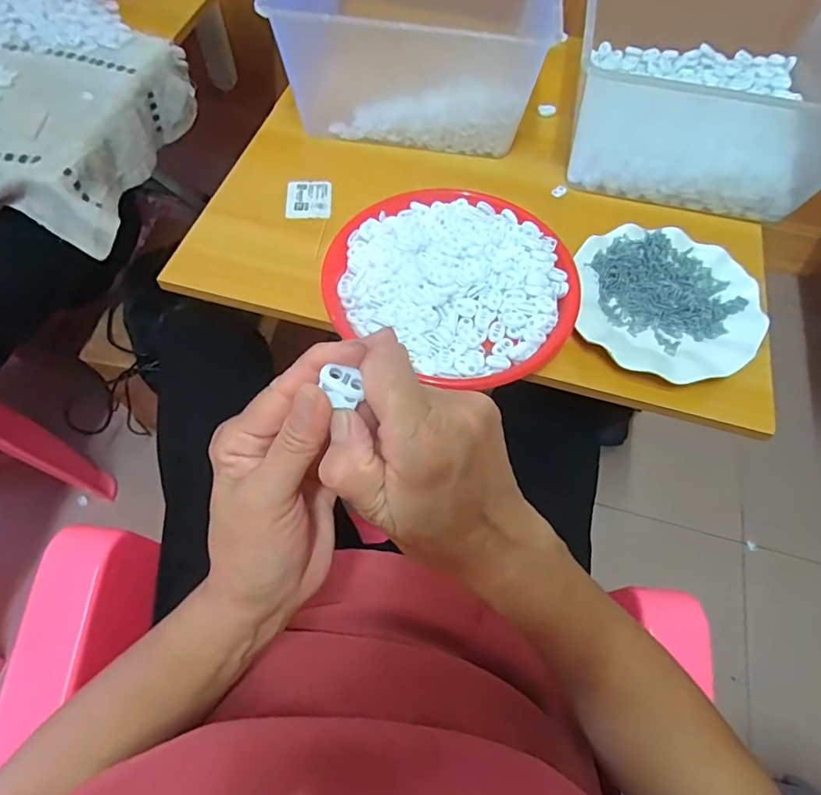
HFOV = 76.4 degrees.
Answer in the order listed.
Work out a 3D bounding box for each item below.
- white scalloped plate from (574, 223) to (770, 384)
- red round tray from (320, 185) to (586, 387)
[{"bbox_3d":[0.247,-0.090,0.502,0.166,0.023,0.172,1,62,-1],"label":"white scalloped plate"},{"bbox_3d":[0.043,-0.118,0.499,0.210,0.029,0.230,1,62,-1],"label":"red round tray"}]

